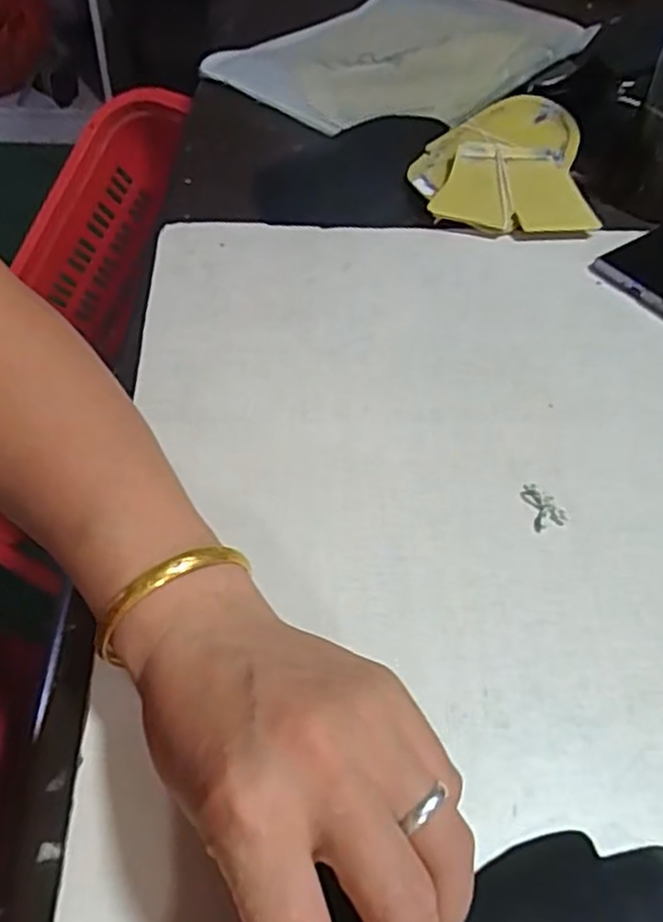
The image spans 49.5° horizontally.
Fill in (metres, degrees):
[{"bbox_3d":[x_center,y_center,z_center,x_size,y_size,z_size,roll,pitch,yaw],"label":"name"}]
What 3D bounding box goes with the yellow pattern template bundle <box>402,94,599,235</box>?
[{"bbox_3d":[0.124,-0.218,0.532,0.124,0.025,0.122,-8,68,-4],"label":"yellow pattern template bundle"}]

